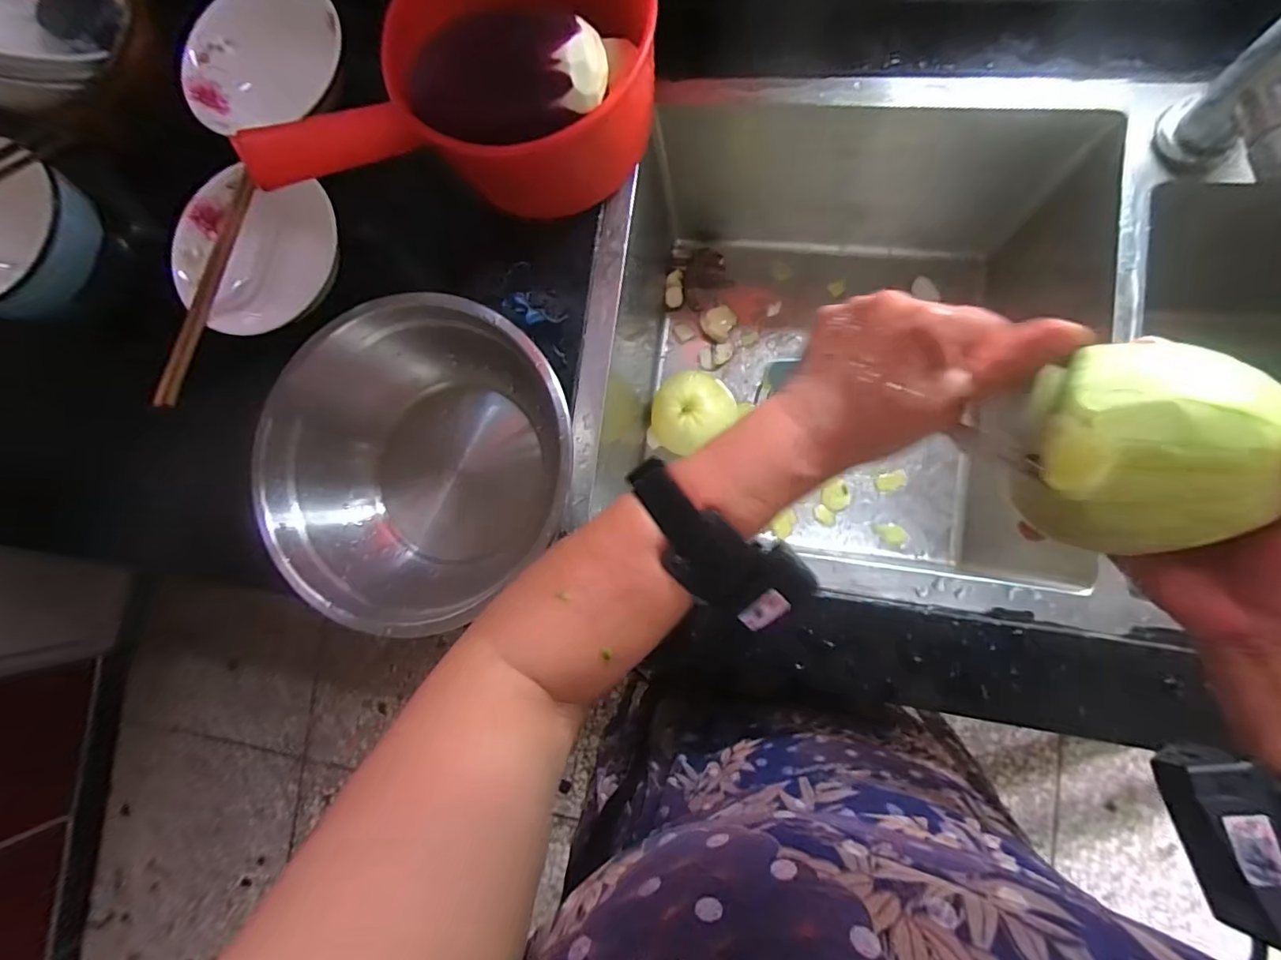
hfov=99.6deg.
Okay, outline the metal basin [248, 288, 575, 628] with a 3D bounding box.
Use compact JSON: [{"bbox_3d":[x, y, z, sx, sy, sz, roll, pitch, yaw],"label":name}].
[{"bbox_3d":[-0.160,-0.015,0.410,0.205,0.086,0.223,-1,85,9],"label":"metal basin"}]

